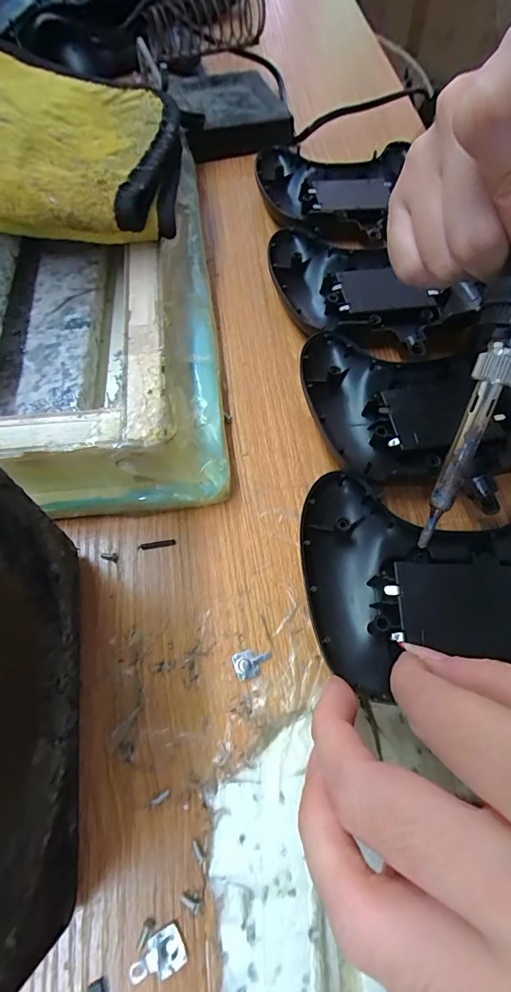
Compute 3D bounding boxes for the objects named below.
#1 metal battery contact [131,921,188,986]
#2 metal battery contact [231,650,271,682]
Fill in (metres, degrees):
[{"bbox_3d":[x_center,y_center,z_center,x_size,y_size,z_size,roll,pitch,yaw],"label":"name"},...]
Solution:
[{"bbox_3d":[-0.029,0.136,0.127,0.016,0.004,0.010,-25,67,-13],"label":"metal battery contact"},{"bbox_3d":[-0.001,0.063,0.165,0.015,0.004,0.010,-13,64,-8],"label":"metal battery contact"}]

